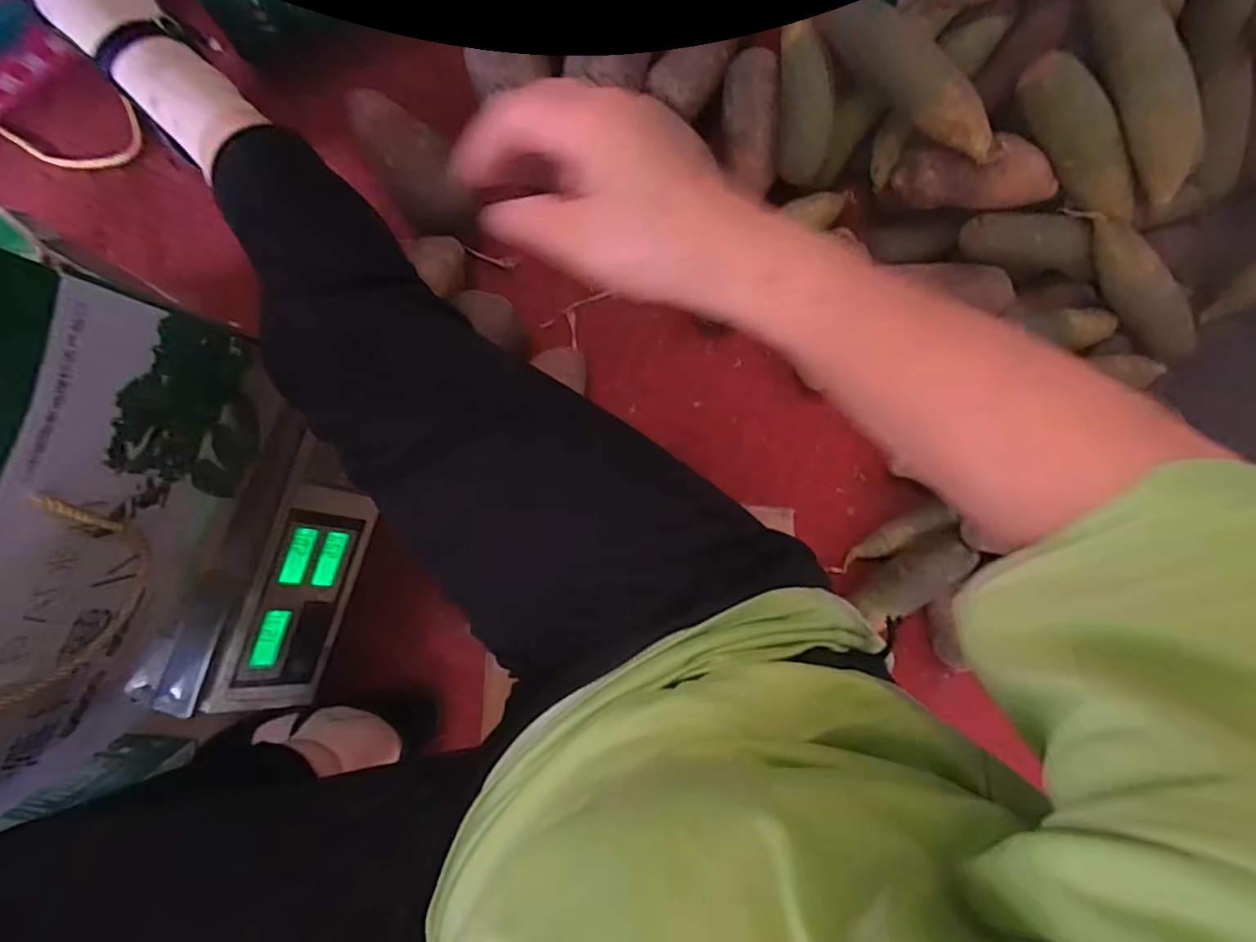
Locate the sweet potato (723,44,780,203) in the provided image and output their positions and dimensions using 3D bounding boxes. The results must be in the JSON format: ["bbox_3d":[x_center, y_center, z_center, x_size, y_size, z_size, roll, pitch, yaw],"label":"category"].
[{"bbox_3d":[0.129,-0.363,0.613,0.051,0.036,0.144,-5,93,-7],"label":"sweet potato"}]

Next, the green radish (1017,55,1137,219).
[{"bbox_3d":[0.424,-0.308,0.544,0.176,0.047,0.042,36,88,-24],"label":"green radish"}]

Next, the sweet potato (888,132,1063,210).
[{"bbox_3d":[0.344,-0.291,0.566,0.150,0.050,0.051,4,92,9],"label":"sweet potato"}]

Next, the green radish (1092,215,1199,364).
[{"bbox_3d":[0.532,-0.183,0.597,0.042,0.050,0.172,-42,96,-4],"label":"green radish"}]

